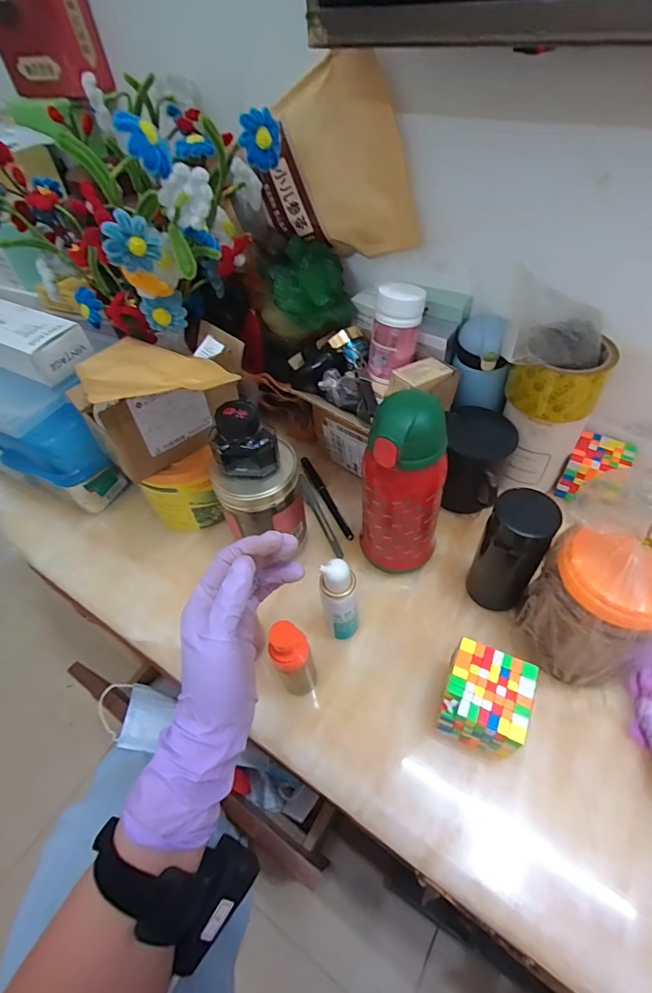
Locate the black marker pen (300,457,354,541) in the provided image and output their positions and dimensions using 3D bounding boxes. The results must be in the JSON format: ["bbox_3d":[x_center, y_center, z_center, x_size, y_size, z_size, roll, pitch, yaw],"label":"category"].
[{"bbox_3d":[0.000,-0.002,0.571,0.014,0.009,0.141,-22,52,-14],"label":"black marker pen"}]

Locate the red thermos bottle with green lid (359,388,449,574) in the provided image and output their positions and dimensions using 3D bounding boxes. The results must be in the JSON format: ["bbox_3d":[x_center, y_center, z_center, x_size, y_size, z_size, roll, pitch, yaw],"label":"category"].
[{"bbox_3d":[0.075,-0.002,0.441,0.075,0.207,0.066,5,51,8],"label":"red thermos bottle with green lid"}]

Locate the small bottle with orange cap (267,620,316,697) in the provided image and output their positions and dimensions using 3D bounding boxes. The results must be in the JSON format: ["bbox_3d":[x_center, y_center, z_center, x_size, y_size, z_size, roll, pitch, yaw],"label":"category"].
[{"bbox_3d":[-0.028,0.145,0.390,0.031,0.112,0.027,-12,50,-6],"label":"small bottle with orange cap"}]

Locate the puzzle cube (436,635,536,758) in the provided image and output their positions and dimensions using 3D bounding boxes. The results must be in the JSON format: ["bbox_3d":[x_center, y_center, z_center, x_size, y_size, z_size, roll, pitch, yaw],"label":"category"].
[{"bbox_3d":[0.133,0.173,0.380,0.065,0.067,0.066,19,54,19],"label":"puzzle cube"}]

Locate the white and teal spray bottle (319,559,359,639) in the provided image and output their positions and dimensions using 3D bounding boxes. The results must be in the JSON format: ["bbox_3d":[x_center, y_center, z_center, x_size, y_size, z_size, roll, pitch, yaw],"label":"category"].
[{"bbox_3d":[0.014,0.100,0.421,0.031,0.116,0.026,-6,50,-1],"label":"white and teal spray bottle"}]

